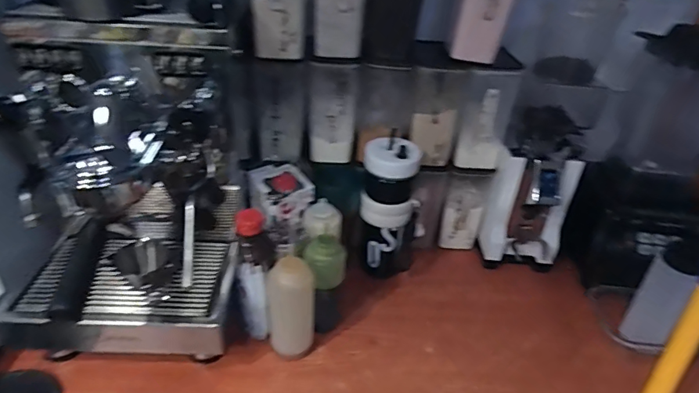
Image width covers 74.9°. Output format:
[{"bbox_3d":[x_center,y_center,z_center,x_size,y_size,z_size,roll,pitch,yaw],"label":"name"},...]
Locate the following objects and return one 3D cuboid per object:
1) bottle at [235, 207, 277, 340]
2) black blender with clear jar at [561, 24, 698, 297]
[{"bbox_3d":[-0.126,0.111,0.634,0.051,0.190,0.052,3,33,-2],"label":"bottle"},{"bbox_3d":[0.489,-0.052,0.744,0.157,0.395,0.215,22,37,26],"label":"black blender with clear jar"}]

